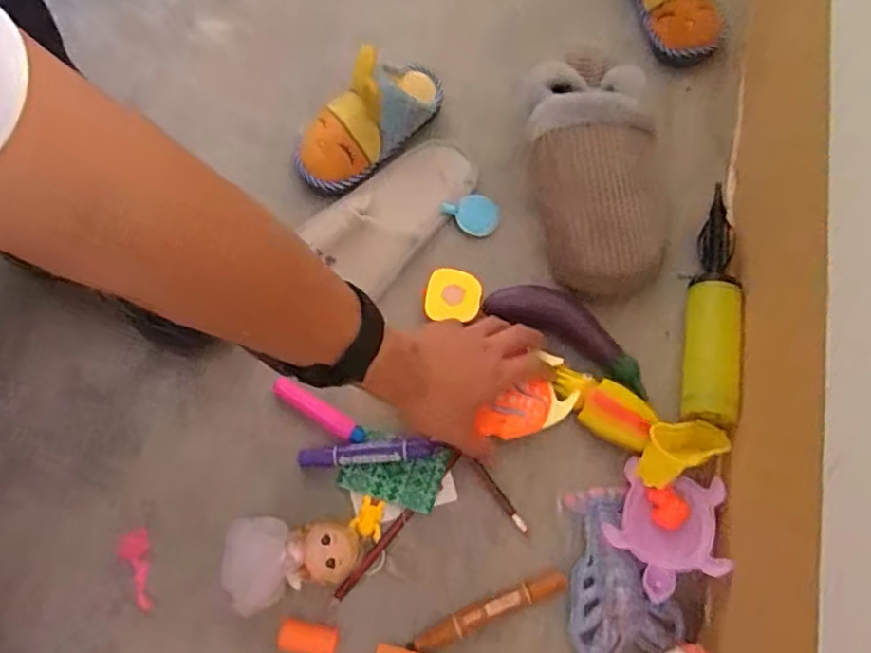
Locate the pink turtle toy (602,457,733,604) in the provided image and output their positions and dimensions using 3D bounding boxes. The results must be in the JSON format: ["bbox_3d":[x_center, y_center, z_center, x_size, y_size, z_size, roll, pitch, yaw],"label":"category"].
[{"bbox_3d":[0.177,0.158,0.497,0.086,0.033,0.098,14,70,8],"label":"pink turtle toy"}]

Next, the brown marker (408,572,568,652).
[{"bbox_3d":[0.041,0.218,0.492,0.127,0.013,0.018,-22,69,-6],"label":"brown marker"}]

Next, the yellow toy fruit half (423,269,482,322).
[{"bbox_3d":[0.016,-0.028,0.573,0.048,0.015,0.045,4,69,4],"label":"yellow toy fruit half"}]

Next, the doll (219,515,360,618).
[{"bbox_3d":[-0.113,0.176,0.499,0.099,0.041,0.066,-19,69,-5],"label":"doll"}]

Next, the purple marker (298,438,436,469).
[{"bbox_3d":[-0.057,0.107,0.541,0.116,0.012,0.019,-7,68,0],"label":"purple marker"}]

